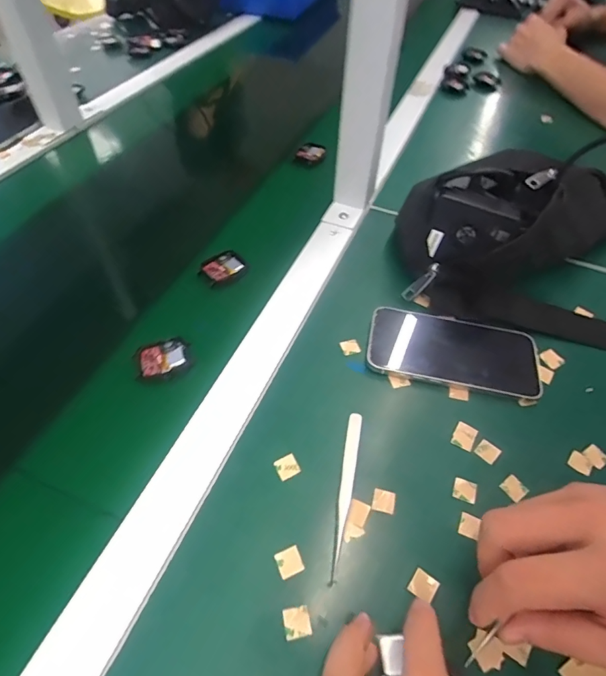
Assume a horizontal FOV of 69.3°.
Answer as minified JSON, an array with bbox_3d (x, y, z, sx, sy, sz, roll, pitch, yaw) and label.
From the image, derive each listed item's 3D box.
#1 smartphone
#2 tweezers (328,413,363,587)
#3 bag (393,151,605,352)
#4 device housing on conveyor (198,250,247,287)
[{"bbox_3d":[0.133,0.009,0.383,0.148,0.015,0.073,8,52,5],"label":"smartphone"},{"bbox_3d":[0.030,0.104,0.308,0.011,0.005,0.119,9,52,7],"label":"tweezers"},{"bbox_3d":[0.226,-0.116,0.441,0.247,0.080,0.220,14,53,10],"label":"bag"},{"bbox_3d":[-0.081,-0.072,0.446,0.044,0.006,0.039,-36,60,-25],"label":"device housing on conveyor"}]

